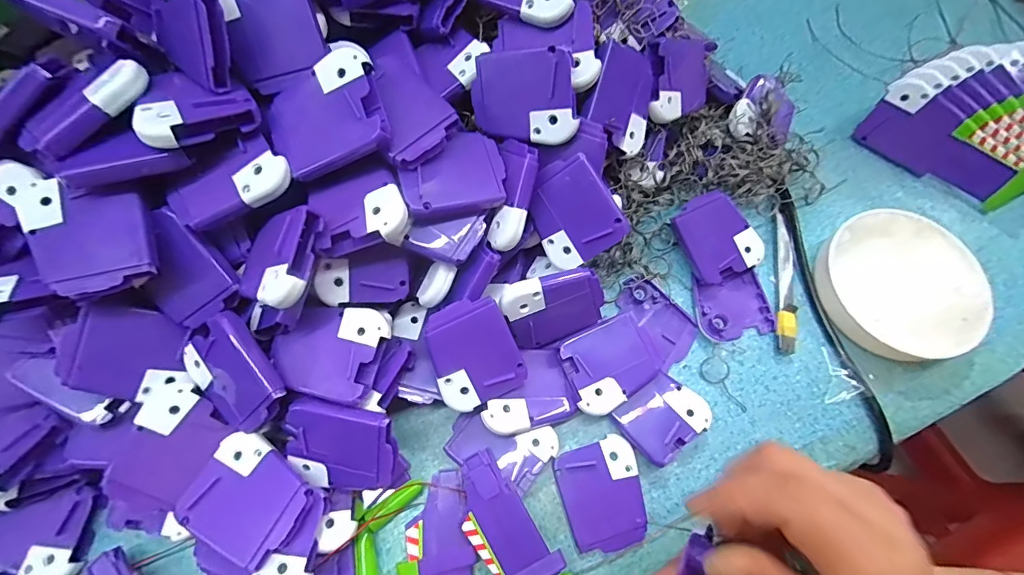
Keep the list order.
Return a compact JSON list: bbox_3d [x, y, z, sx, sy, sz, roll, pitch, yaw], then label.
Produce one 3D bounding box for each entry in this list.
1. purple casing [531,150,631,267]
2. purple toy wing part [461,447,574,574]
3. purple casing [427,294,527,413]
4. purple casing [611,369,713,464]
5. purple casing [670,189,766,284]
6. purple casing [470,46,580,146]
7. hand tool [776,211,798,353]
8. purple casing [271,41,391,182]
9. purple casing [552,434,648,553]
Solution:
[{"bbox_3d":[0.036,-0.045,0.275,0.051,0.006,0.059,-33,92,25],"label":"purple casing"},{"bbox_3d":[-0.005,0.144,0.265,0.039,0.014,0.088,-32,73,-13],"label":"purple toy wing part"},{"bbox_3d":[-0.023,0.040,0.270,0.051,0.007,0.061,-25,99,-4],"label":"purple casing"},{"bbox_3d":[0.099,0.085,0.293,0.054,0.016,0.047,-34,74,-13],"label":"purple casing"},{"bbox_3d":[0.148,-0.036,0.330,0.051,0.013,0.061,-35,89,-5],"label":"purple casing"},{"bbox_3d":[0.007,-0.110,0.263,0.060,0.050,0.004,4,23,18],"label":"purple casing"},{"bbox_3d":[0.200,-0.006,0.330,0.014,0.007,0.109,10,69,2],"label":"hand tool"},{"bbox_3d":[-0.095,-0.090,0.232,0.060,0.009,0.052,-21,91,12],"label":"purple casing"},{"bbox_3d":[0.058,0.130,0.282,0.052,0.005,0.061,-18,70,-8],"label":"purple casing"}]

